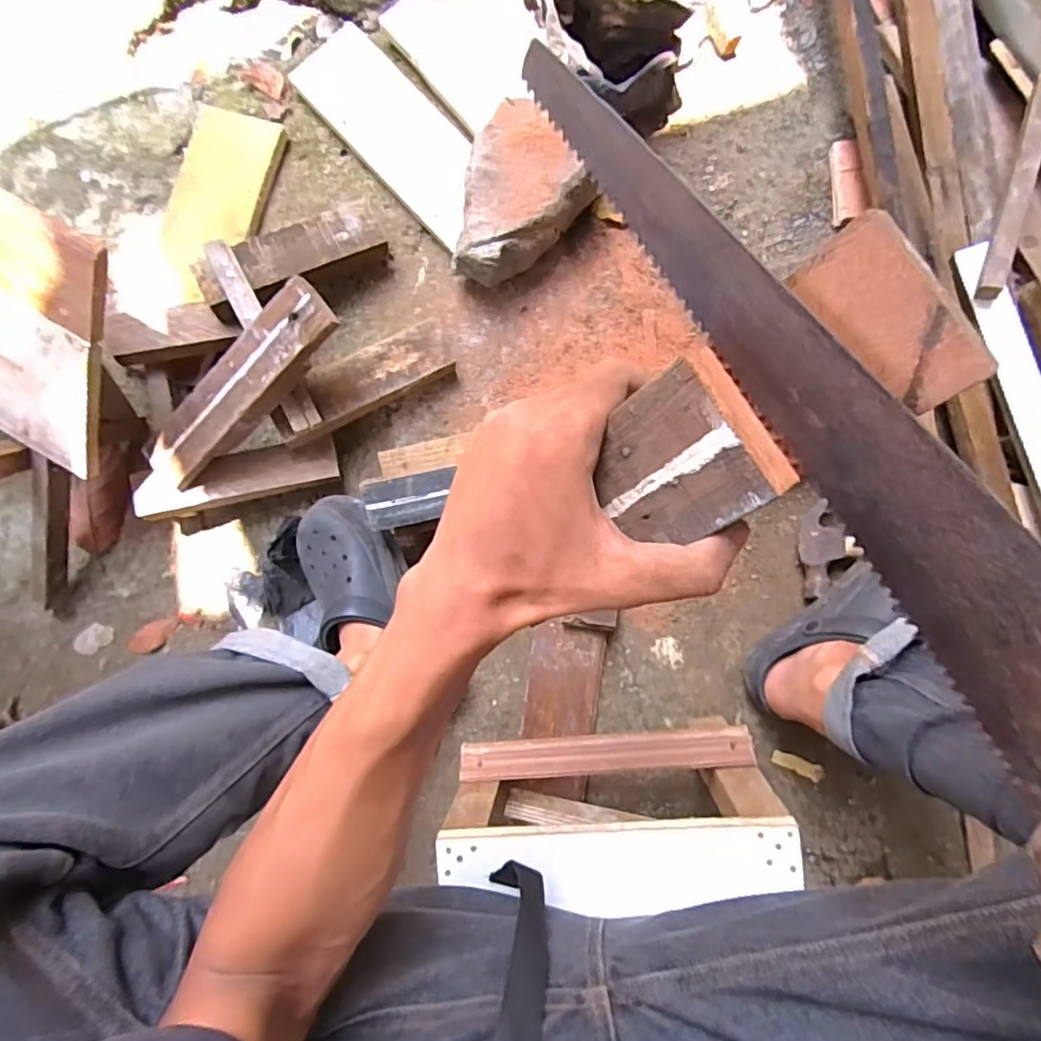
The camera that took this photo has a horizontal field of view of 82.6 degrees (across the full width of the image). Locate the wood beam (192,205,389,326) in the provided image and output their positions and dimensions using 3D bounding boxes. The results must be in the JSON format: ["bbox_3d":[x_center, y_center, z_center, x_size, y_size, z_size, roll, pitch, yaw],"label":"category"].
[{"bbox_3d":[-0.268,-0.304,0.711,0.216,0.066,0.077,-30,86,-16],"label":"wood beam"}]

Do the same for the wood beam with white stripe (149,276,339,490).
[{"bbox_3d":[-0.298,-0.139,0.629,0.271,0.041,0.071,-40,85,16],"label":"wood beam with white stripe"}]

